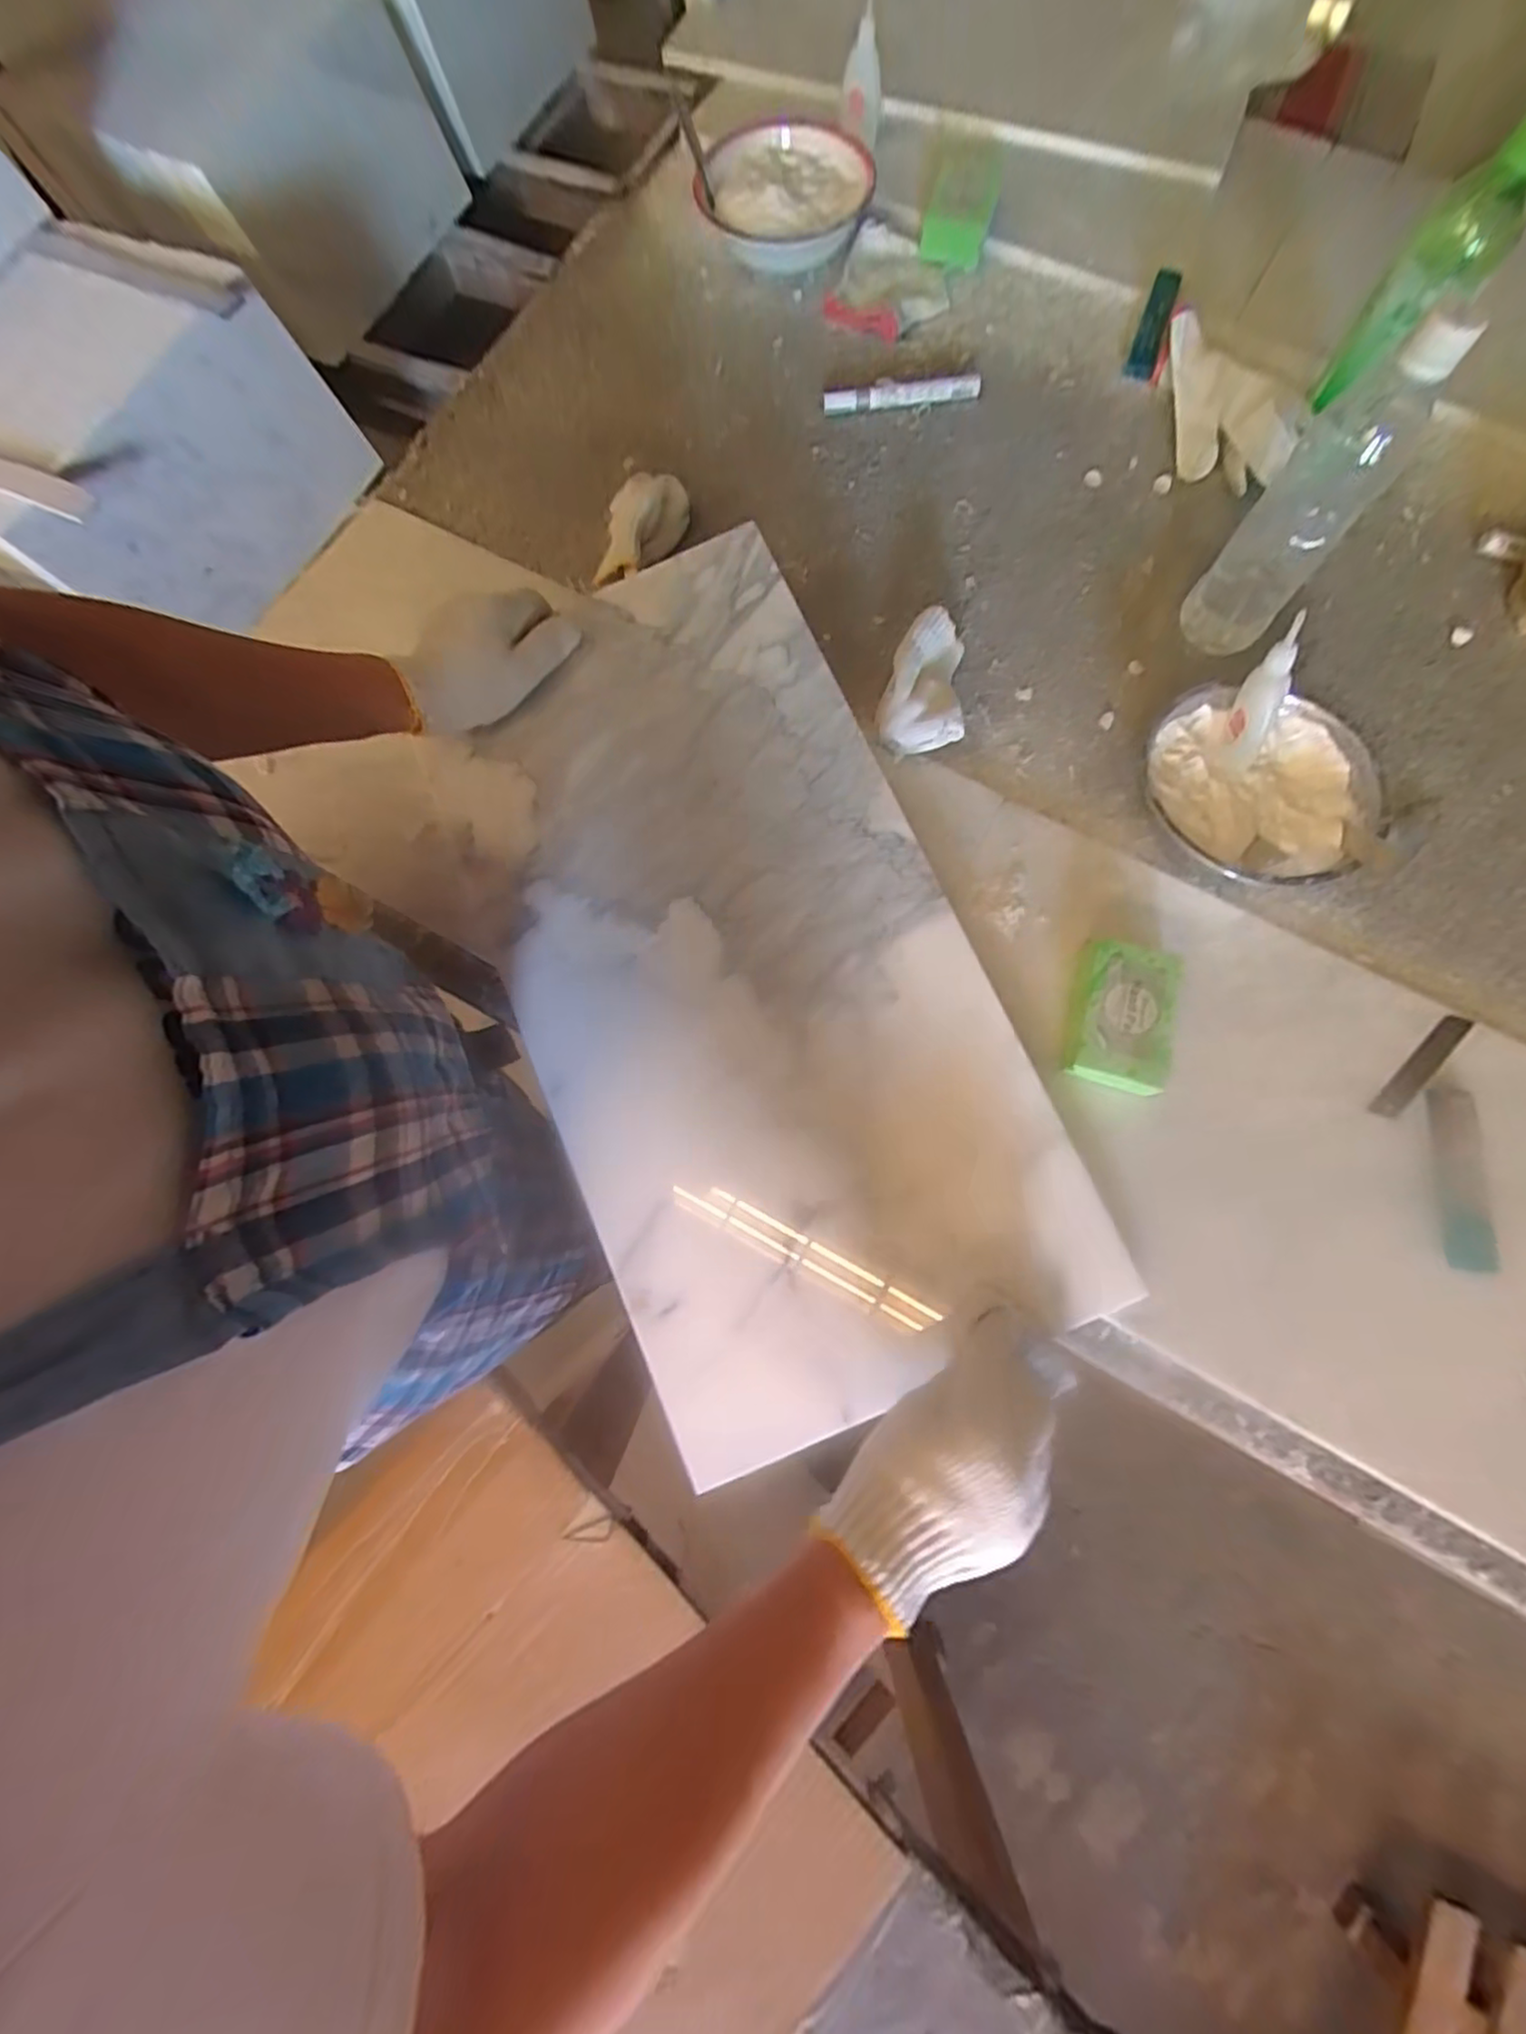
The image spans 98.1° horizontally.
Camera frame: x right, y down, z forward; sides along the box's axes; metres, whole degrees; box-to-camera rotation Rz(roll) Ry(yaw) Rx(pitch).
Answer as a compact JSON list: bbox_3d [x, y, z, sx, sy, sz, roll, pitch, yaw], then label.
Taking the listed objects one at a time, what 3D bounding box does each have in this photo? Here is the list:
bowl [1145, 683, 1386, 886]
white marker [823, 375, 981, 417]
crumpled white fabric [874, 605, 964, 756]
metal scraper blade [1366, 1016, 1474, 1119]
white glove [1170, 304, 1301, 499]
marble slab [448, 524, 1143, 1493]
[{"bbox_3d":[0.349,-0.160,0.478,0.154,0.046,0.143,0,75,1],"label":"bowl"},{"bbox_3d":[0.126,-0.569,0.602,0.141,0.017,0.018,-11,75,-2],"label":"white marker"},{"bbox_3d":[0.125,-0.252,0.508,0.065,0.043,0.113,13,75,4],"label":"crumpled white fabric"},{"bbox_3d":[0.442,0.032,0.443,0.102,0.004,0.017,-41,78,-10],"label":"metal scraper blade"},{"bbox_3d":[0.380,-0.508,0.566,0.052,0.059,0.165,-30,77,-7],"label":"white glove"},{"bbox_3d":[-0.019,-0.029,0.449,0.291,0.016,0.568,-24,82,2],"label":"marble slab"}]

